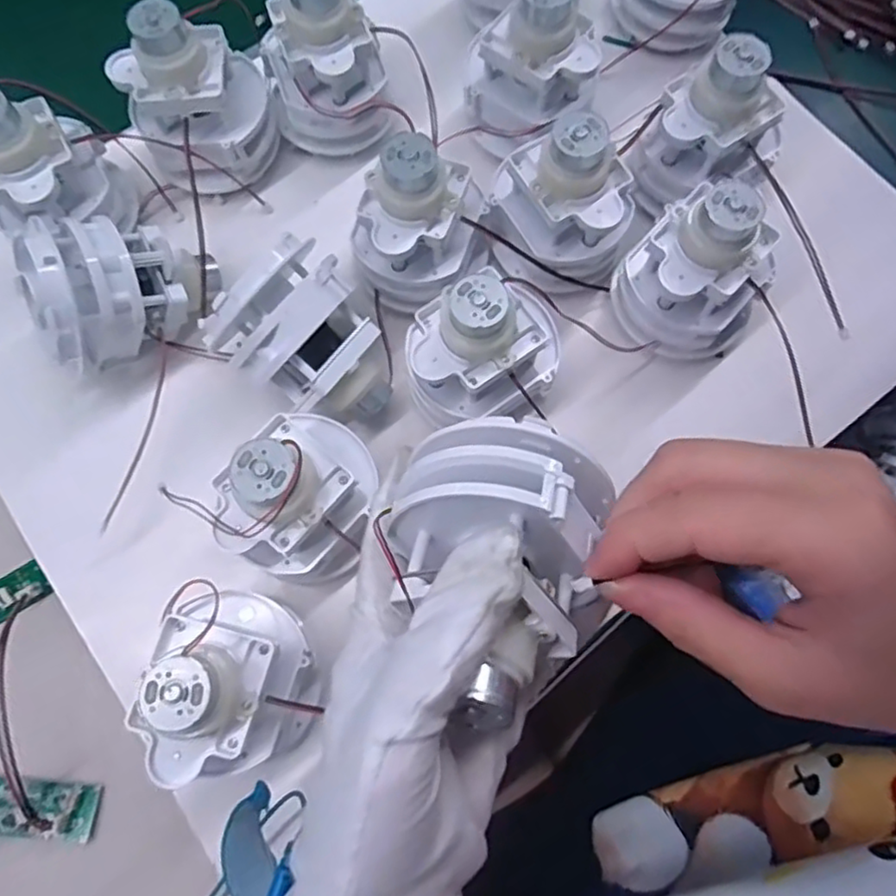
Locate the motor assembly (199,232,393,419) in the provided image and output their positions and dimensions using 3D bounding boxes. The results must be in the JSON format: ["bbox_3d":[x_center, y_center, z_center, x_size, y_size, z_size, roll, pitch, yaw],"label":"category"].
[{"bbox_3d":[-0.060,-0.049,0.301,0.068,0.066,0.064,35,79,12],"label":"motor assembly"}]

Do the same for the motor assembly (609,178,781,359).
[{"bbox_3d":[0.117,-0.084,0.300,0.064,0.080,0.065,39,80,13],"label":"motor assembly"}]

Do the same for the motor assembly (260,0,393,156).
[{"bbox_3d":[-0.065,-0.197,0.336,0.062,0.086,0.056,-15,73,-1],"label":"motor assembly"}]

